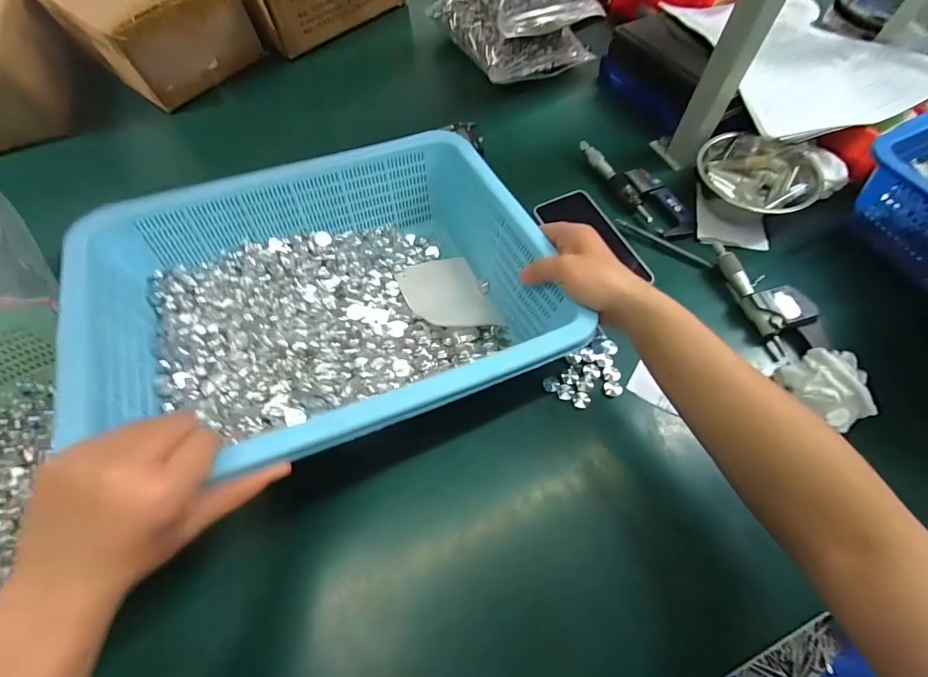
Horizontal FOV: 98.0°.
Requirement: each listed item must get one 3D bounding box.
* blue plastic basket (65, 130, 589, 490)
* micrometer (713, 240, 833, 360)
[{"bbox_3d":[-0.116,-0.052,0.375,0.366,0.131,0.253,-17,62,-7],"label":"blue plastic basket"},{"bbox_3d":[0.309,-0.044,0.417,0.048,0.030,0.135,-19,63,-7],"label":"micrometer"}]

